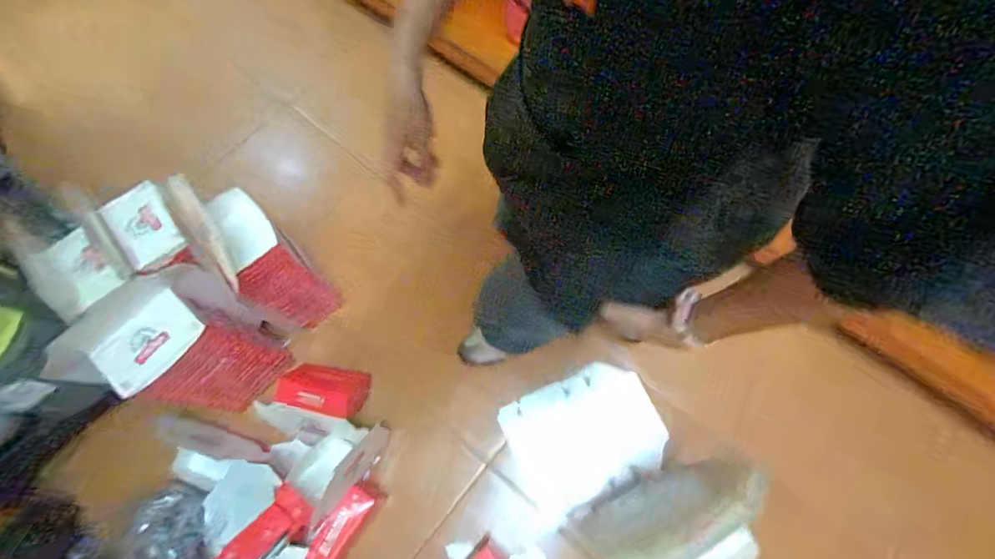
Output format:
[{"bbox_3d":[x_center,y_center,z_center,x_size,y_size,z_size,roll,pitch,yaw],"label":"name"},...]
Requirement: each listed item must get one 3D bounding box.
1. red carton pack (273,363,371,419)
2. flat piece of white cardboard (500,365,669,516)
[{"bbox_3d":[-0.425,0.266,1.124,0.214,0.041,0.108,8,71,5],"label":"red carton pack"},{"bbox_3d":[0.208,0.375,1.136,0.364,0.012,0.271,-24,71,-6],"label":"flat piece of white cardboard"}]

